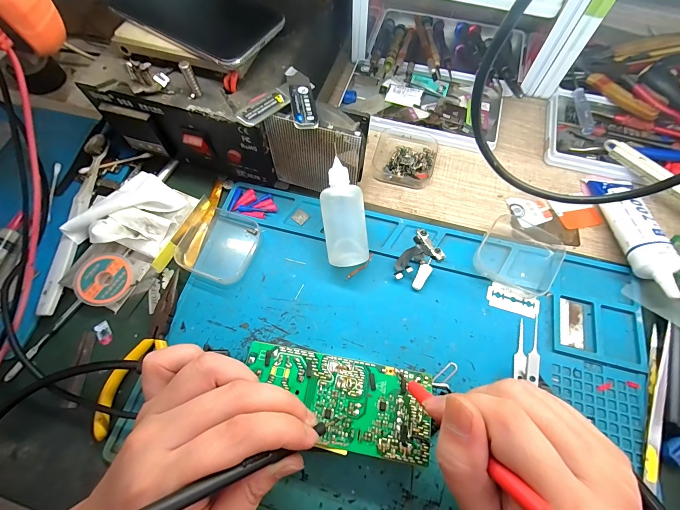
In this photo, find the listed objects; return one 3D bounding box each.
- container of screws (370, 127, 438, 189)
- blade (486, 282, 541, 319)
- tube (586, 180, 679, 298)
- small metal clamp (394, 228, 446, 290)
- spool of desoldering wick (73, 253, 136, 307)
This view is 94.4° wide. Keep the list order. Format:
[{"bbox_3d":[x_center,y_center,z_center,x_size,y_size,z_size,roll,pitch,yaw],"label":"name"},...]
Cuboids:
[{"bbox_3d":[0.069,-0.106,0.328,0.062,0.020,0.065,15,67,7],"label":"container of screws"},{"bbox_3d":[0.148,0.039,0.268,0.042,0.004,0.021,19,68,9],"label":"blade"},{"bbox_3d":[0.264,-0.025,0.279,0.037,0.023,0.136,5,53,3],"label":"tube"},{"bbox_3d":[0.072,0.003,0.280,0.032,0.009,0.053,33,71,14],"label":"small metal clamp"},{"bbox_3d":[-0.200,0.022,0.271,0.044,0.015,0.045,0,68,1],"label":"spool of desoldering wick"}]

